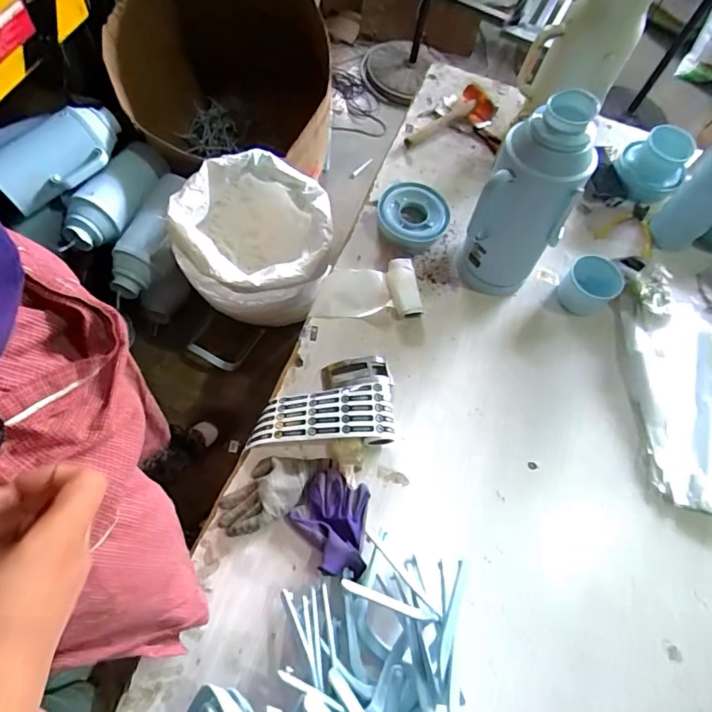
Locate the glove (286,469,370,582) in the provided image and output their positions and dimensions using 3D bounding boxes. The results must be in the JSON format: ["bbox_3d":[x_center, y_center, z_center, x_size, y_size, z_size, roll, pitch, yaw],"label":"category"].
[{"bbox_3d":[-0.045,0.269,0.781,0.127,0.041,0.162,6,67,-3],"label":"glove"}]

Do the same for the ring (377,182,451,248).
[{"bbox_3d":[0.122,-0.308,1.035,0.156,0.035,0.145,26,68,5],"label":"ring"}]

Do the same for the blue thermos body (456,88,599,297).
[{"bbox_3d":[0.305,-0.266,0.872,0.161,0.361,0.138,27,68,6],"label":"blue thermos body"}]

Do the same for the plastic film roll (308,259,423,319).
[{"bbox_3d":[0.016,-0.133,0.981,0.226,0.048,0.123,-1,67,-5],"label":"plastic film roll"}]

